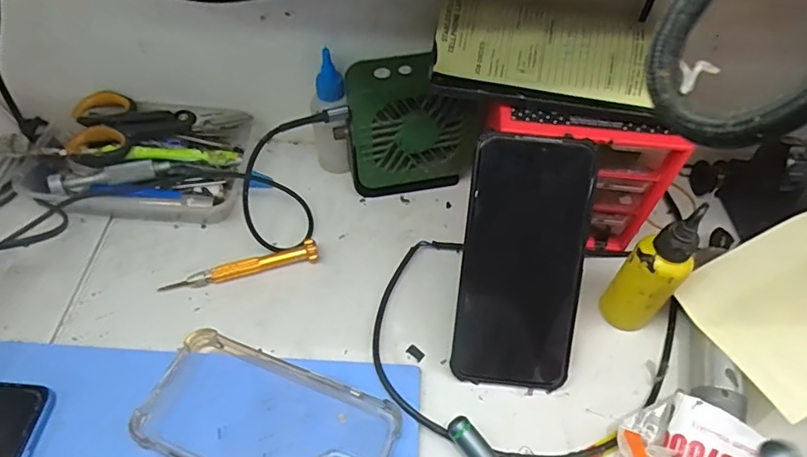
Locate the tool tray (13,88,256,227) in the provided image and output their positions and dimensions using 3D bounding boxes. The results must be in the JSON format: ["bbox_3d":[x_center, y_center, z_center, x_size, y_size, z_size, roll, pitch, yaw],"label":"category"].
[{"bbox_3d":[-0.210,-0.056,0.430,0.168,0.043,0.111,5,54,1],"label":"tool tray"}]

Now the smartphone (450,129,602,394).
[{"bbox_3d":[0.077,0.025,0.335,0.076,0.165,0.010,6,9,-1],"label":"smartphone"}]

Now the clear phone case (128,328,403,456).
[{"bbox_3d":[-0.082,0.117,0.317,0.150,0.015,0.078,20,52,10],"label":"clear phone case"}]

